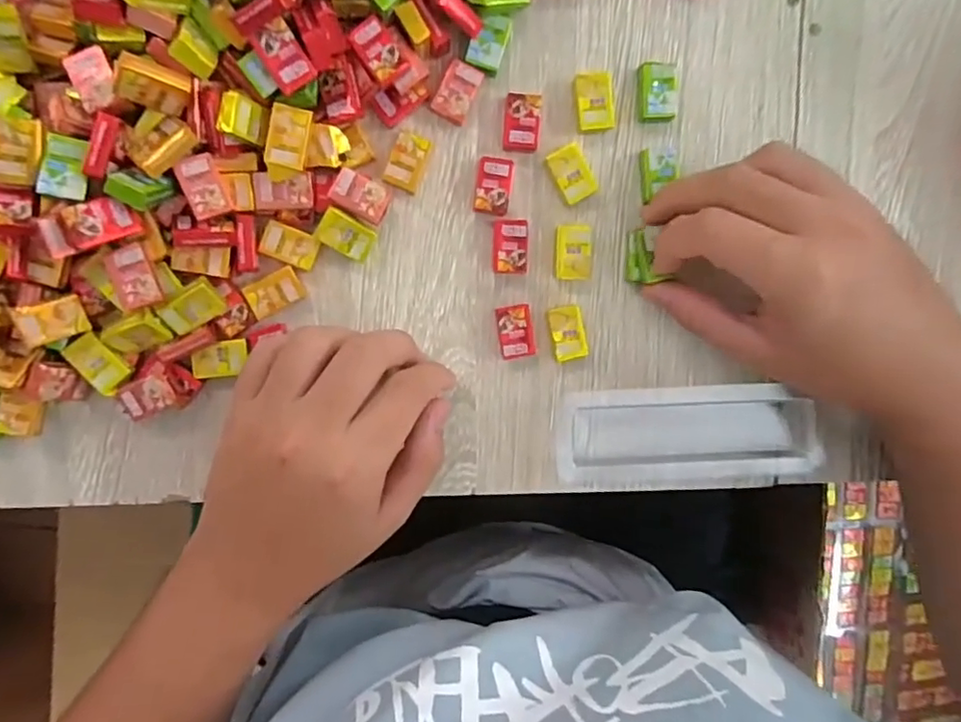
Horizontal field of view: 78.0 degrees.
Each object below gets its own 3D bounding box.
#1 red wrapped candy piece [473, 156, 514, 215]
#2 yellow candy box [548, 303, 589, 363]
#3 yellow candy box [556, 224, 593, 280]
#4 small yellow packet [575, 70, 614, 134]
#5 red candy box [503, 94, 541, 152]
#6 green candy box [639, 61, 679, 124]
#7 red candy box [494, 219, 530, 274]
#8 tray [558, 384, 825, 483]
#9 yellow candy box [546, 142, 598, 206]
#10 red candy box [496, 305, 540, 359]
[{"bbox_3d":[0.006,-0.084,0.289,0.016,0.009,0.026,8,96,-7],"label":"red wrapped candy piece"},{"bbox_3d":[0.044,-0.014,0.298,0.017,0.010,0.026,-9,98,-5],"label":"yellow candy box"},{"bbox_3d":[0.046,-0.054,0.294,0.017,0.010,0.026,-2,97,-6],"label":"yellow candy box"},{"bbox_3d":[0.055,-0.125,0.288,0.018,0.009,0.027,-8,98,-5],"label":"small yellow packet"},{"bbox_3d":[0.020,-0.114,0.286,0.016,0.009,0.025,3,96,-7],"label":"red candy box"},{"bbox_3d":[0.086,-0.131,0.289,0.018,0.010,0.026,2,96,-6],"label":"green candy box"},{"bbox_3d":[0.015,-0.056,0.293,0.017,0.008,0.026,0,97,-6],"label":"red candy box"},{"bbox_3d":[0.109,0.039,0.310,0.135,0.012,0.050,-3,97,-6],"label":"tray"},{"bbox_3d":[0.045,-0.091,0.290,0.017,0.010,0.026,-27,99,-3],"label":"yellow candy box"},{"bbox_3d":[0.018,-0.015,0.297,0.019,0.009,0.026,-11,98,-5],"label":"red candy box"}]

